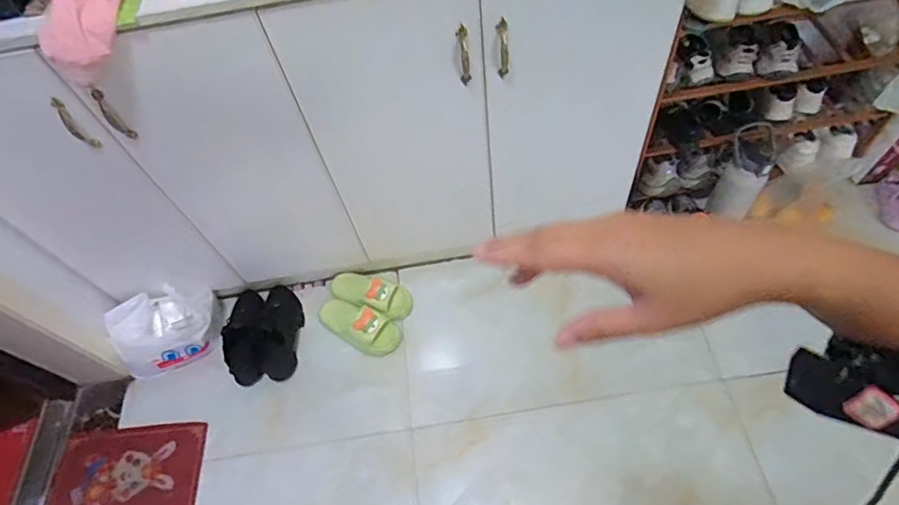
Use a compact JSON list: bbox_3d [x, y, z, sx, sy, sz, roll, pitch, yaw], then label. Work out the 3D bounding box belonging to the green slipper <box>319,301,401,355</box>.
[{"bbox_3d":[-0.280,0.203,1.526,0.271,0.106,0.114,18,60,18],"label":"green slipper"}]

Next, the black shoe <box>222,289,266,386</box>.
[{"bbox_3d":[-0.593,0.231,1.537,0.118,0.103,0.291,-4,55,4],"label":"black shoe"}]

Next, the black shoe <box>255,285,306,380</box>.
[{"bbox_3d":[-0.501,0.220,1.552,0.109,0.084,0.300,-5,55,4],"label":"black shoe"}]

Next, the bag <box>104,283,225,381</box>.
[{"bbox_3d":[-0.810,0.226,1.501,0.286,0.211,0.190,-18,53,-7],"label":"bag"}]

